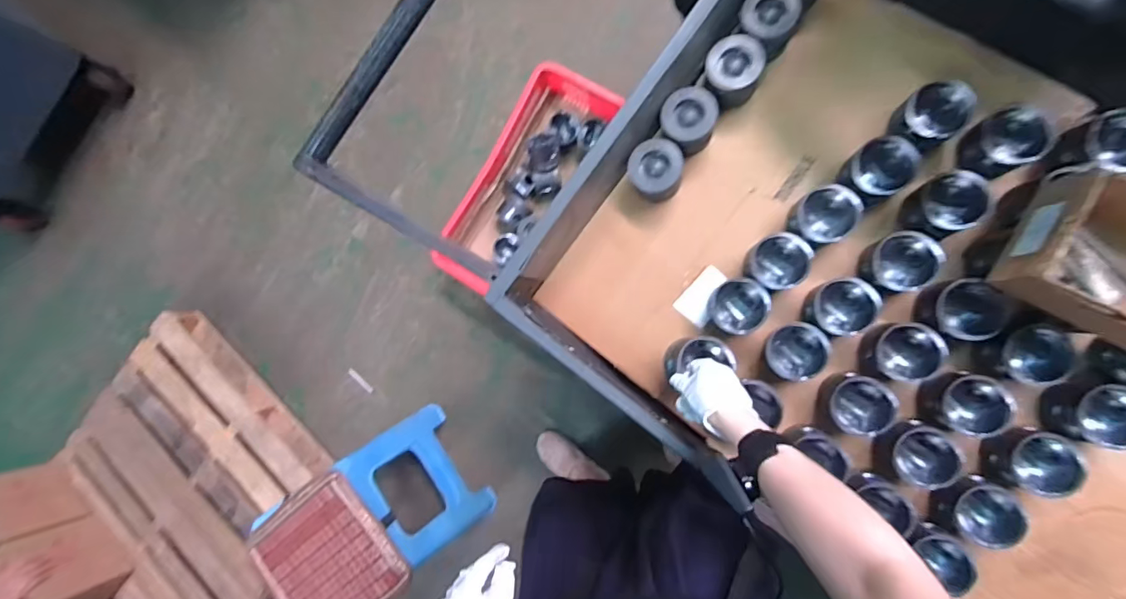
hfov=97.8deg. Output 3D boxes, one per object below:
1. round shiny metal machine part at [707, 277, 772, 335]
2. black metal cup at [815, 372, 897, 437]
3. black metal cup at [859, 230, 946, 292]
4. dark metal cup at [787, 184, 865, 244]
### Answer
[{"bbox_3d":[0.278,0.013,0.788,0.080,0.081,0.084,-1,86,7],"label":"round shiny metal machine part"},{"bbox_3d":[0.439,0.157,0.736,0.083,0.084,0.084,-1,86,7],"label":"black metal cup"},{"bbox_3d":[0.496,-0.054,0.734,0.093,0.067,0.086,-1,86,7],"label":"black metal cup"},{"bbox_3d":[0.402,-0.125,0.767,0.094,0.062,0.089,-44,82,2],"label":"dark metal cup"}]

